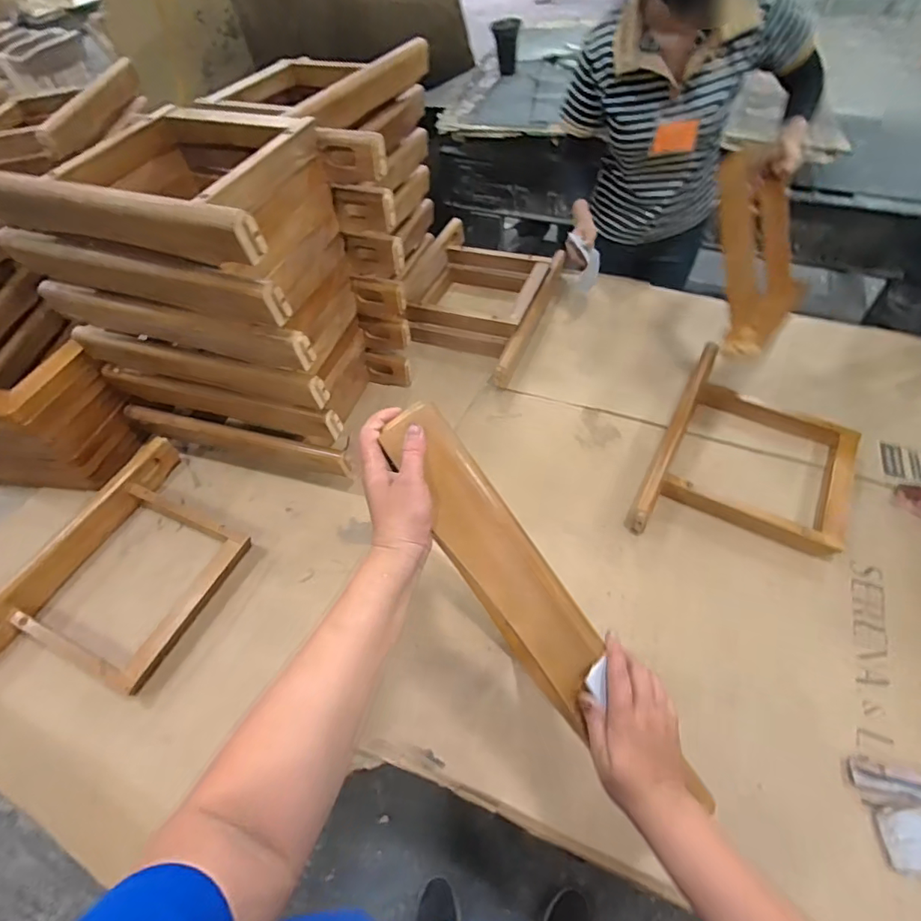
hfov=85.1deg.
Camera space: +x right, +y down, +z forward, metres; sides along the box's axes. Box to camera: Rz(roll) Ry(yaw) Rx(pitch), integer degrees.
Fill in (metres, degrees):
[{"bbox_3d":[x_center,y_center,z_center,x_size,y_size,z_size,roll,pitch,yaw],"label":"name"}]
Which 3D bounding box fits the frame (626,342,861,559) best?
[{"bbox_3d":[0.553,-0.007,0.949,0.329,0.061,0.490,24,58,20],"label":"frame"}]

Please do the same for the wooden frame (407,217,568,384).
[{"bbox_3d":[0.036,-0.410,1.268,0.347,0.086,0.501,15,55,15],"label":"wooden frame"}]

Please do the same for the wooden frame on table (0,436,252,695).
[{"bbox_3d":[-0.568,0.193,0.850,0.314,0.076,0.457,19,57,17],"label":"wooden frame on table"}]

